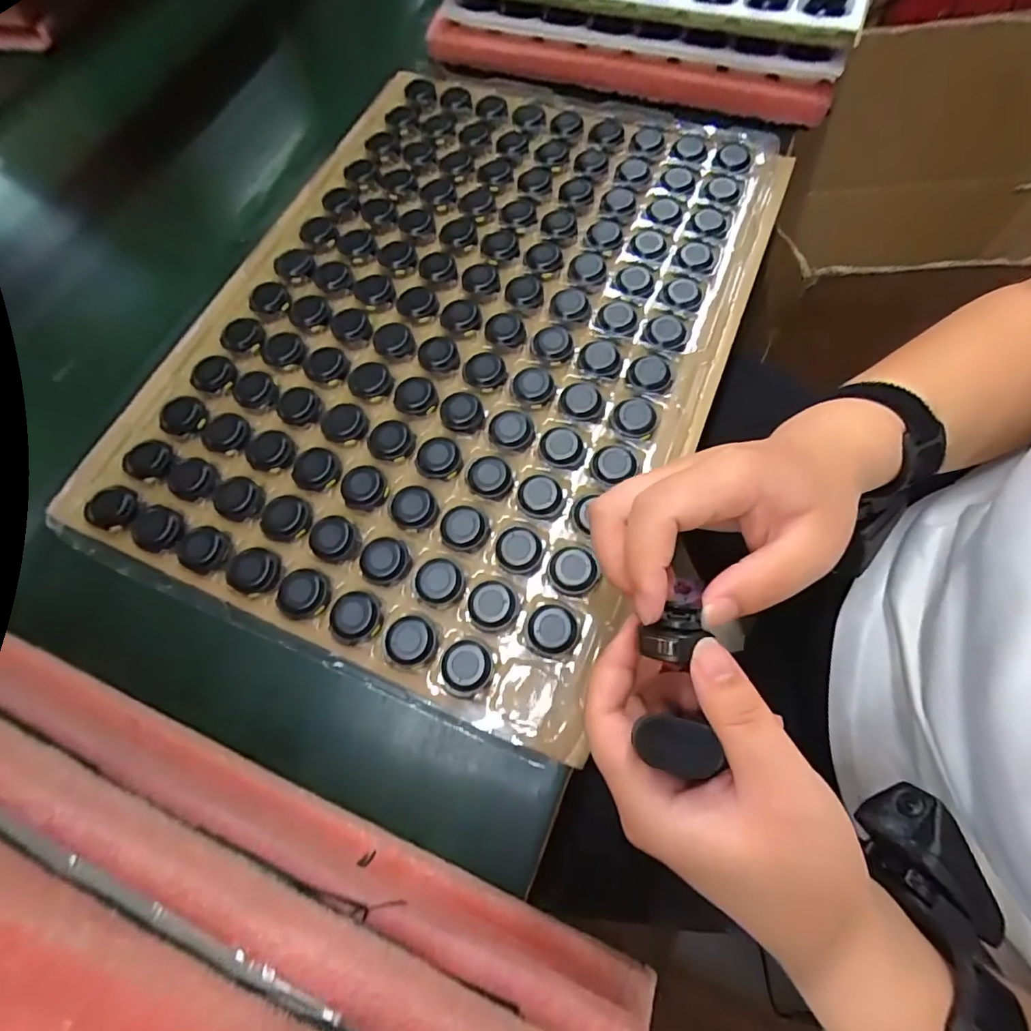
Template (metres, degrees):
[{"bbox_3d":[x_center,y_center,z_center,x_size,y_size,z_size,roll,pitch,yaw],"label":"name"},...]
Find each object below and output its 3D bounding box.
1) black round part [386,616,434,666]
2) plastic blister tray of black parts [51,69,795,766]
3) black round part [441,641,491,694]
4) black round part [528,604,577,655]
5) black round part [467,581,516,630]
[{"bbox_3d":[-0.061,0.071,0.282,0.026,0.006,0.027,-1,69,2],"label":"black round part"},{"bbox_3d":[-0.040,-0.144,0.366,0.360,0.018,0.502,22,72,10],"label":"plastic blister tray of black parts"},{"bbox_3d":[-0.028,0.084,0.276,0.027,0.005,0.027,-1,69,2],"label":"black round part"},{"bbox_3d":[0.021,0.064,0.280,0.026,0.004,0.027,-1,69,2],"label":"black round part"},{"bbox_3d":[-0.014,0.051,0.287,0.027,0.004,0.028,-17,70,-4],"label":"black round part"}]

